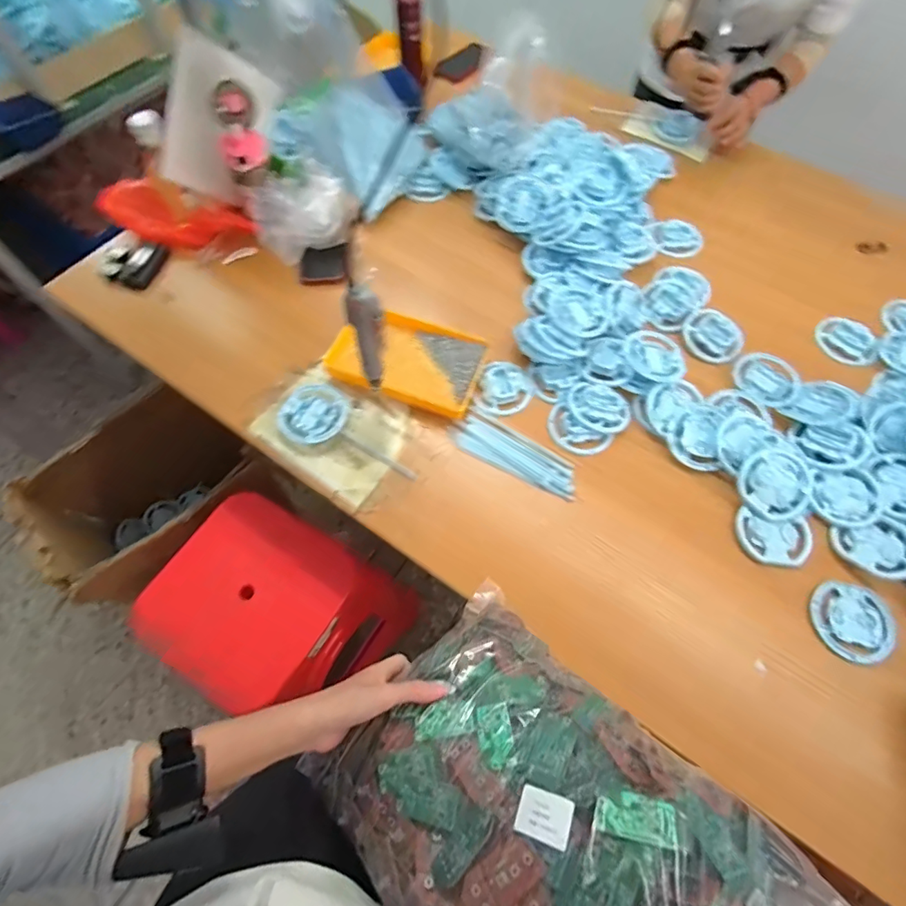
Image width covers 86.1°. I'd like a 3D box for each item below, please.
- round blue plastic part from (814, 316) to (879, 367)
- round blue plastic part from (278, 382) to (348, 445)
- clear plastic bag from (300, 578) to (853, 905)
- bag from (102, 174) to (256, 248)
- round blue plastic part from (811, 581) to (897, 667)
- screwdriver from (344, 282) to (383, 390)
[{"bbox_3d":[0.700,-0.203,0.862,0.096,0.024,0.086,31,68,13],"label":"round blue plastic part"},{"bbox_3d":[-0.217,-0.066,0.774,0.102,0.020,0.112,0,65,-1],"label":"round blue plastic part"},{"bbox_3d":[0.055,0.285,0.390,0.251,0.079,0.354,-38,39,-18],"label":"clear plastic bag"},{"bbox_3d":[-0.500,-0.443,0.899,0.255,0.084,0.076,0,65,-1],"label":"bag"},{"bbox_3d":[0.539,0.226,0.654,0.102,0.008,0.102,0,65,-1],"label":"round blue plastic part"},{"bbox_3d":[-0.113,-0.150,0.664,0.041,0.183,0.031,-13,65,-7],"label":"screwdriver"}]

